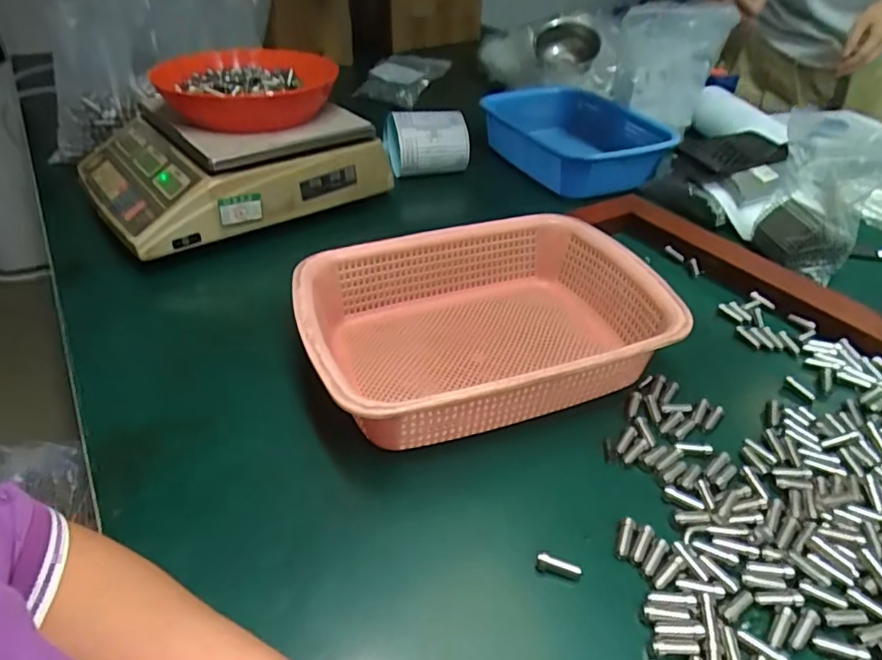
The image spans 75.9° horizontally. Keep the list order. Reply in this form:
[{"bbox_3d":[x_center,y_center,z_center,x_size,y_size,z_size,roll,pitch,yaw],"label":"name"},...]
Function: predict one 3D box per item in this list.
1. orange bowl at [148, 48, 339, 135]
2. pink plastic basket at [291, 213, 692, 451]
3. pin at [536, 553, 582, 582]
[{"bbox_3d":[-0.236,-0.305,0.708,0.193,0.050,0.220,-11,39,-15],"label":"orange bowl"},{"bbox_3d":[0.037,-0.006,0.483,0.293,0.077,0.212,-11,39,-14],"label":"pink plastic basket"},{"bbox_3d":[0.074,0.149,0.354,0.027,0.011,0.007,10,38,12],"label":"pin"}]

